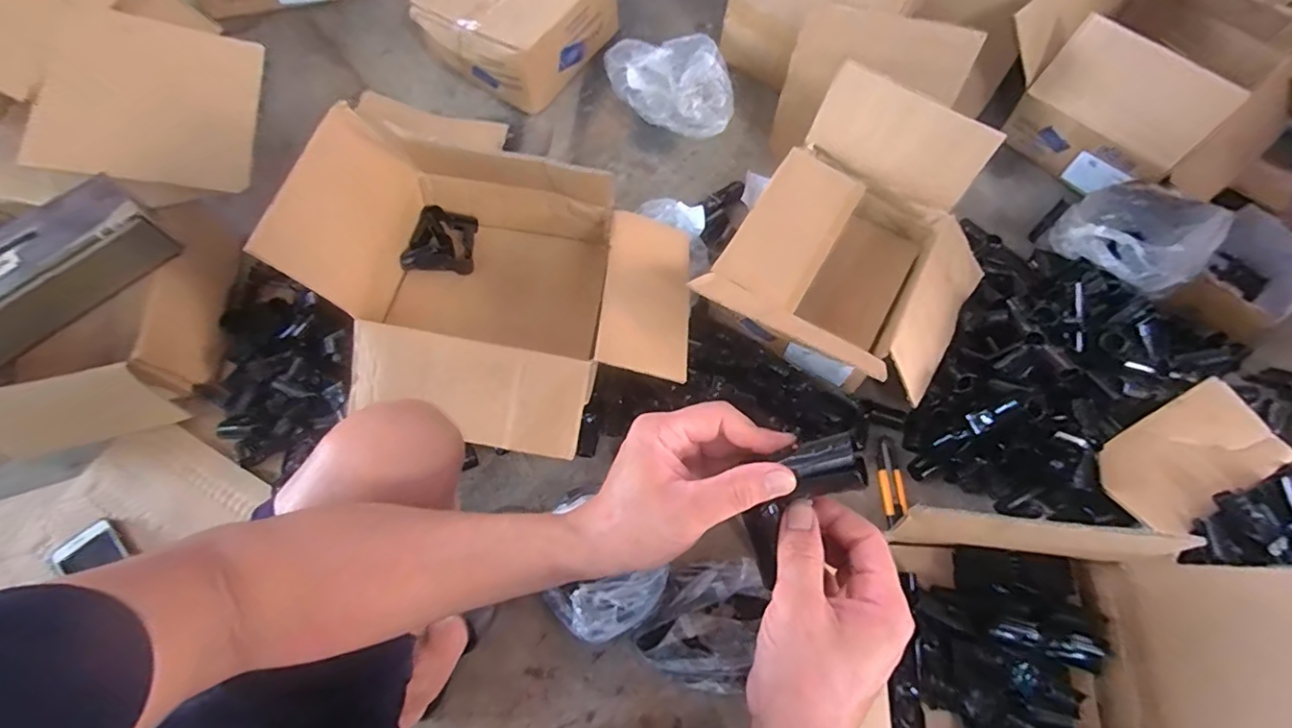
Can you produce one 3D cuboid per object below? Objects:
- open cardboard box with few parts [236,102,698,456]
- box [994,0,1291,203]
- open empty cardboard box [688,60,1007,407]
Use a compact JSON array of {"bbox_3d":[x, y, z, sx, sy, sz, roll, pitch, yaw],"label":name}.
[{"bbox_3d":[-0.188,-0.096,0.731,0.483,0.226,0.374,8,67,1],"label":"open cardboard box with few parts"},{"bbox_3d":[0.891,-0.498,0.991,0.320,0.226,0.442,-37,74,-16],"label":"box"},{"bbox_3d":[0.316,-0.151,0.816,0.347,0.223,0.438,30,69,10],"label":"open empty cardboard box"}]

